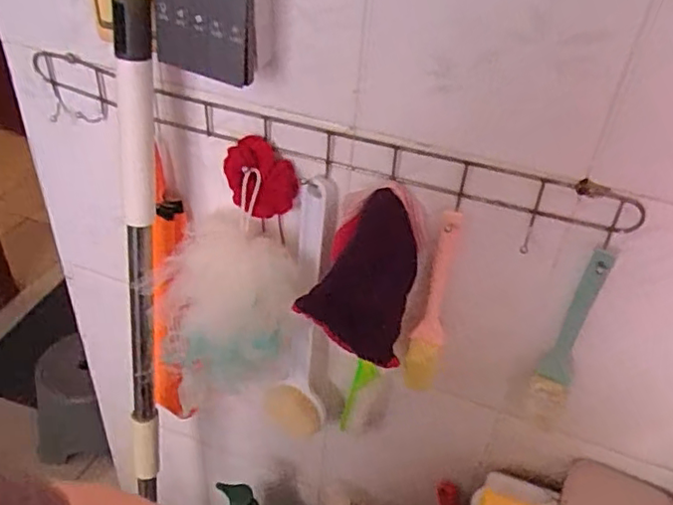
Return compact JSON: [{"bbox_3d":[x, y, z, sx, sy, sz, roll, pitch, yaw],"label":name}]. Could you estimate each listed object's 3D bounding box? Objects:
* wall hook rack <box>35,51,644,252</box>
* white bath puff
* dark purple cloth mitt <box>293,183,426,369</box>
[{"bbox_3d":[-0.038,-0.098,0.582,0.592,0.065,0.021,17,40,15],"label":"wall hook rack"},{"bbox_3d":[-0.118,0.075,0.678,0.158,0.221,0.080,4,39,-1],"label":"white bath puff"},{"bbox_3d":[0.023,0.024,0.589,0.094,0.168,0.076,17,40,14],"label":"dark purple cloth mitt"}]

